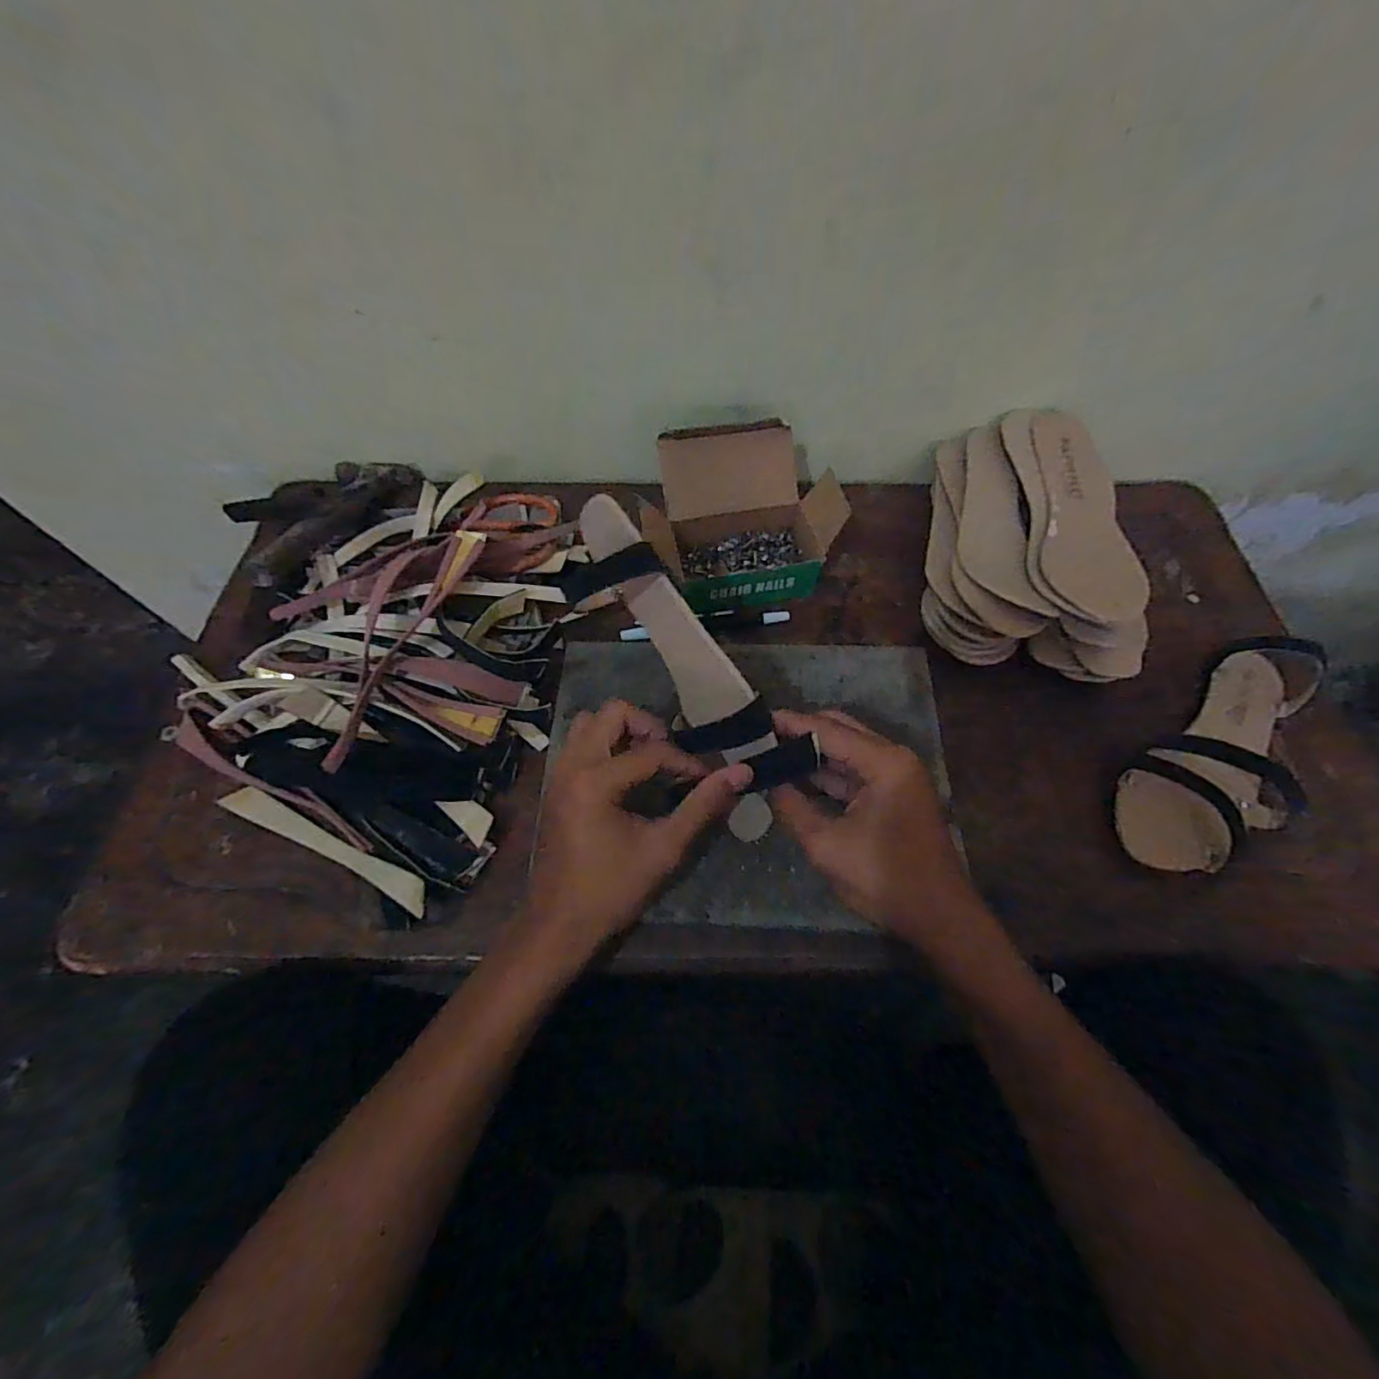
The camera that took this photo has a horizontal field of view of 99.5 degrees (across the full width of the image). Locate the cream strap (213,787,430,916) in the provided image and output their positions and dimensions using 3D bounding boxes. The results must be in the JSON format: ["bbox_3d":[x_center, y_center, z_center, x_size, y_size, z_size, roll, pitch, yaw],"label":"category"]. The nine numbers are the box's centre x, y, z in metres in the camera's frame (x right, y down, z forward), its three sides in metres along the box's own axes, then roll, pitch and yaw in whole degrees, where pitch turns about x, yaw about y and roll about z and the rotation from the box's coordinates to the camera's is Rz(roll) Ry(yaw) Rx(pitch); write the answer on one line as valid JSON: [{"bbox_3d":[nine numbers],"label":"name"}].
[{"bbox_3d":[-0.250,0.109,0.404,0.178,0.026,0.020,23,64,10],"label":"cream strap"}]

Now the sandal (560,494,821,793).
[{"bbox_3d":[-0.004,-0.023,0.362,0.049,0.074,0.207,-36,89,-16],"label":"sandal"}]

